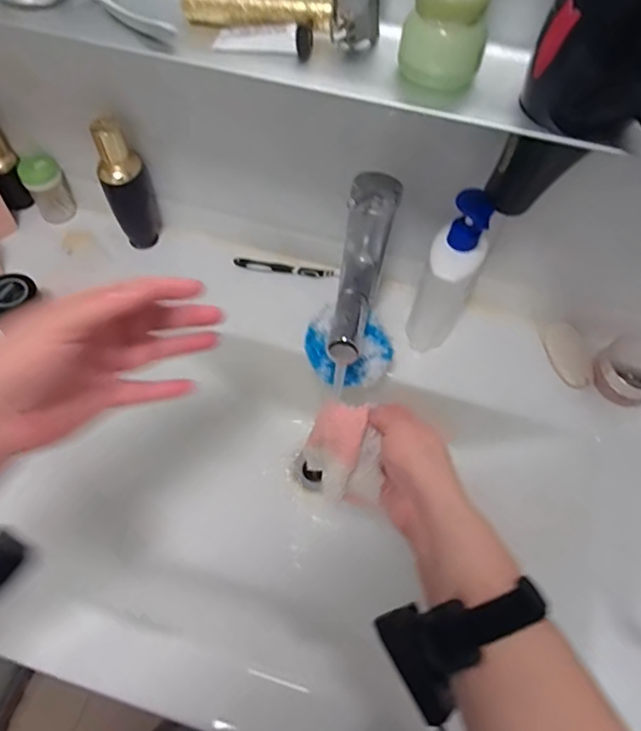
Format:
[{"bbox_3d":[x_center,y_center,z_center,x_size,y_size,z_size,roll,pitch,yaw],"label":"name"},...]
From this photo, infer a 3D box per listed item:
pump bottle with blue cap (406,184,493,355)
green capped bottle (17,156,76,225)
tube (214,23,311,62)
[{"bbox_3d":[0.143,-0.102,0.551,0.050,0.205,0.096,24,61,12],"label":"pump bottle with blue cap"},{"bbox_3d":[-0.358,-0.232,0.677,0.048,0.090,0.039,-25,63,-16],"label":"green capped bottle"},{"bbox_3d":[-0.042,-0.245,0.381,0.071,0.017,0.024,3,59,-1],"label":"tube"}]

